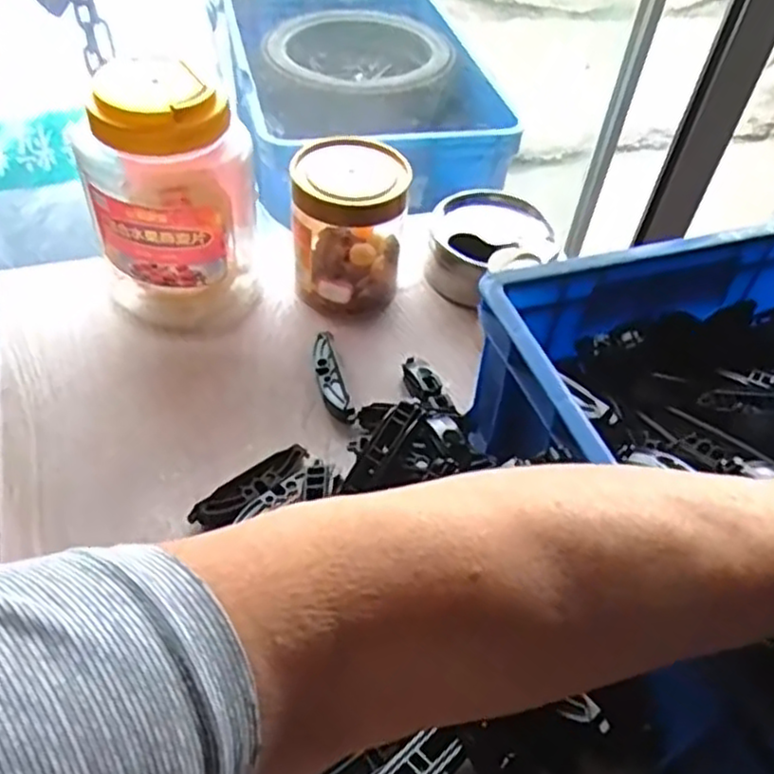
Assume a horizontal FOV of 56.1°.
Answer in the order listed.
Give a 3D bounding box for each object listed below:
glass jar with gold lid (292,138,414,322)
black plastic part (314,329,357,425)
[{"bbox_3d":[-0.029,-0.122,0.554,0.088,0.112,0.079,4,48,-3],"label":"glass jar with gold lid"},{"bbox_3d":[-0.040,-0.008,0.516,0.018,0.017,0.086,-8,50,-13],"label":"black plastic part"}]

